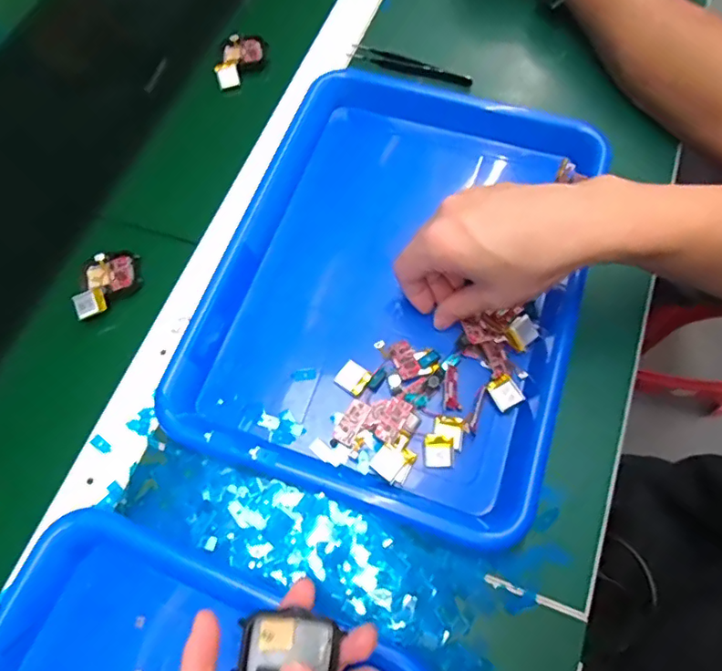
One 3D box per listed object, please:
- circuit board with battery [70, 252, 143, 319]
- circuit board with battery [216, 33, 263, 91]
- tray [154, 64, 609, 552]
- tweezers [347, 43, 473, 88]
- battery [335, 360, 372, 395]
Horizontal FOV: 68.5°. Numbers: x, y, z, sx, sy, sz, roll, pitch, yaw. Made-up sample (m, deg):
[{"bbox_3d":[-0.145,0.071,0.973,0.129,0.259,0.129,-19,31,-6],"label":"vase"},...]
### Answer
[{"bbox_3d":[-0.195,-0.041,0.409,0.047,0.013,0.051,-17,69,-5],"label":"circuit board with battery"},{"bbox_3d":[-0.113,-0.258,0.496,0.038,0.012,0.058,5,68,4],"label":"circuit board with battery"},{"bbox_3d":[0.035,-0.045,0.387,0.251,0.032,0.327,17,69,10],"label":"tray"},{"bbox_3d":[0.043,-0.242,0.477,0.114,0.007,0.016,23,71,10],"label":"tweezers"},{"bbox_3d":[-0.005,0.029,0.364,0.022,0.004,0.019,33,86,26],"label":"battery"}]

